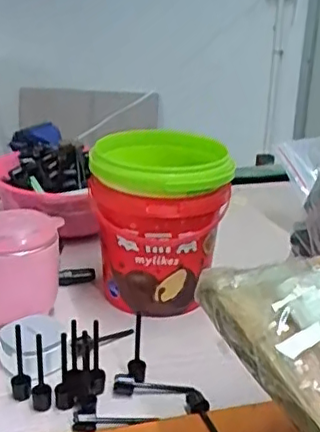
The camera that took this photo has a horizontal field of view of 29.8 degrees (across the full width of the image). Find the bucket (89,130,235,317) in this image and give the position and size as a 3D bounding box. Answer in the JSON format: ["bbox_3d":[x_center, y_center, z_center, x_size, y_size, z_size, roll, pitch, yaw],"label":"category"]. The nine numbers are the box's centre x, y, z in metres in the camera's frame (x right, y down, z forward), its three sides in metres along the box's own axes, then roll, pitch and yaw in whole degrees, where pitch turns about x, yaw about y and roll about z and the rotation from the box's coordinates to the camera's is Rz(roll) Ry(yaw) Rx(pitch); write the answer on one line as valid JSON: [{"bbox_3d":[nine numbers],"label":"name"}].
[{"bbox_3d":[-0.002,0.011,0.585,0.121,0.155,0.110,2,22,-1],"label":"bucket"}]

